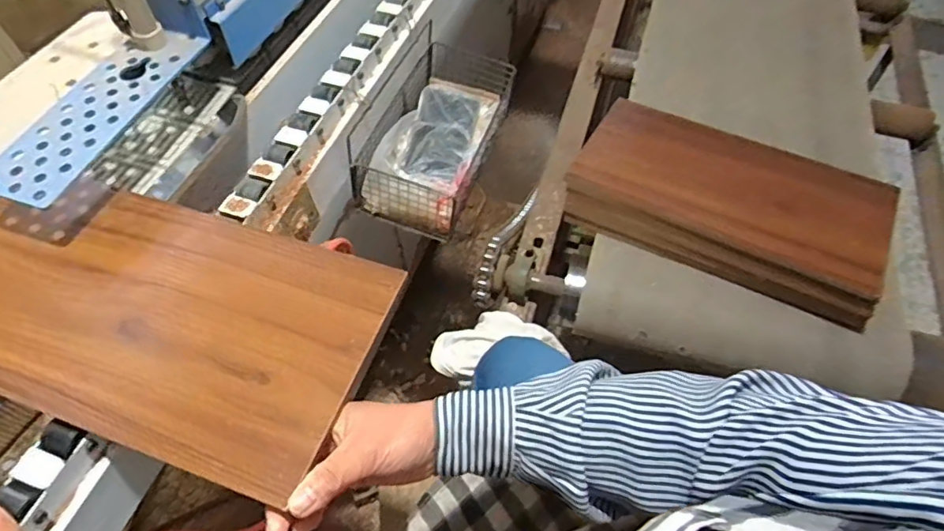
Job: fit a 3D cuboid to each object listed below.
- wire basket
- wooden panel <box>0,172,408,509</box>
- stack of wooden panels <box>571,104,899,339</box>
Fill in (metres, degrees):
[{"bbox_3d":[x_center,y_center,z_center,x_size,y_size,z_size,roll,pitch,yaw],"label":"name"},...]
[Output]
[{"bbox_3d":[-0.039,-0.188,0.732,0.136,0.113,0.285,17,58,10],"label":"wire basket"},{"bbox_3d":[-0.262,0.029,0.438,0.382,0.016,0.191,18,58,11],"label":"wooden panel"},{"bbox_3d":[0.332,-0.085,0.740,0.381,0.076,0.206,25,59,15],"label":"stack of wooden panels"}]

